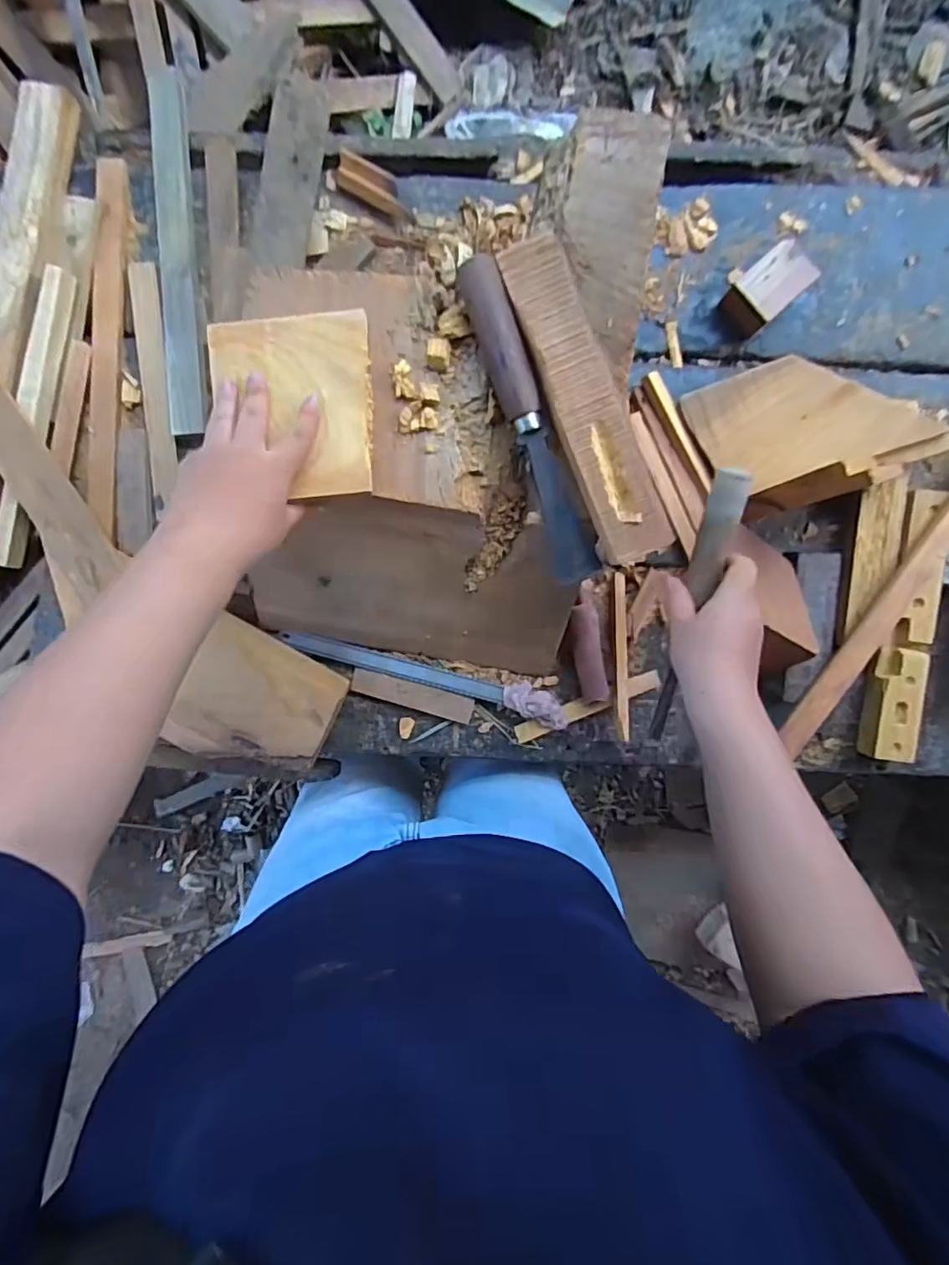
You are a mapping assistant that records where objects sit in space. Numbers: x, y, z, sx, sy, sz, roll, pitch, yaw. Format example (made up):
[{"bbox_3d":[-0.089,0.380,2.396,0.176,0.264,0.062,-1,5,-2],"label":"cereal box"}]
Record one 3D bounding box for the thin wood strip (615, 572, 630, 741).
[{"bbox_3d":[0.158,0.024,0.621,0.014,0.010,0.177,1,82,-3],"label":"thin wood strip"}]

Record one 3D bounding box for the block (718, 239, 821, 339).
[{"bbox_3d":[0.307,-0.360,0.608,0.087,0.045,0.055,-42,92,1],"label":"block"}]

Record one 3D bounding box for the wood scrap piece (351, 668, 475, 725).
[{"bbox_3d":[-0.068,0.070,0.635,0.135,0.008,0.029,16,93,-1],"label":"wood scrap piece"}]

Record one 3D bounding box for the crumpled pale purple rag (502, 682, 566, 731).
[{"bbox_3d":[0.068,0.079,0.623,0.071,0.021,0.032,27,93,-2],"label":"crumpled pale purple rag"}]

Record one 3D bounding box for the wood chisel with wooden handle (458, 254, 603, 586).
[{"bbox_3d":[0.046,-0.165,0.469,0.033,0.028,0.258,-21,93,1],"label":"wood chisel with wooden handle"}]

